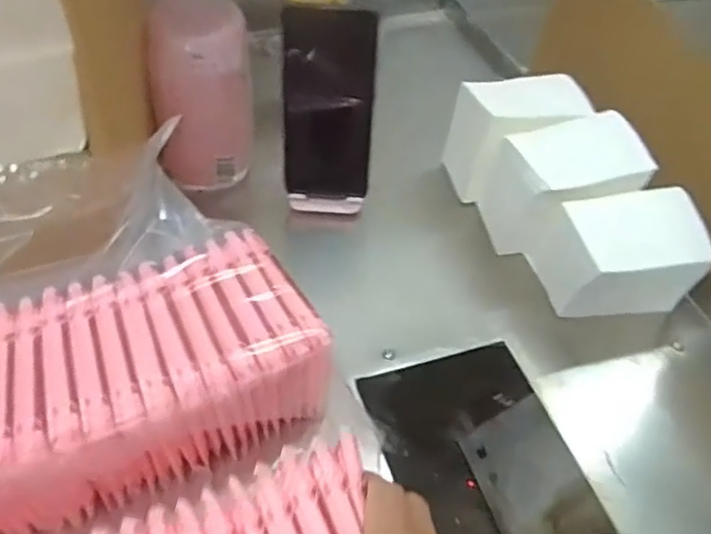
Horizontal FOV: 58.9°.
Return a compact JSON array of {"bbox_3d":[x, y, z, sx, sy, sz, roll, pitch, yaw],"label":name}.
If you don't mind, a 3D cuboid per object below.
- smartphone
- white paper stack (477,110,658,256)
[{"bbox_3d":[-0.022,-0.133,0.534,0.074,0.163,0.009,2,36,-2],"label":"smartphone"},{"bbox_3d":[0.175,-0.061,0.537,0.113,0.108,0.086,-8,49,-13],"label":"white paper stack"}]

